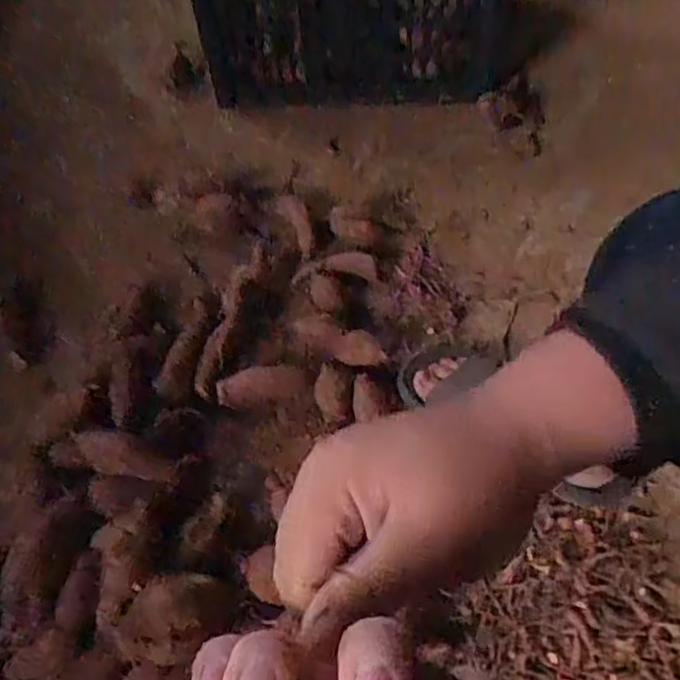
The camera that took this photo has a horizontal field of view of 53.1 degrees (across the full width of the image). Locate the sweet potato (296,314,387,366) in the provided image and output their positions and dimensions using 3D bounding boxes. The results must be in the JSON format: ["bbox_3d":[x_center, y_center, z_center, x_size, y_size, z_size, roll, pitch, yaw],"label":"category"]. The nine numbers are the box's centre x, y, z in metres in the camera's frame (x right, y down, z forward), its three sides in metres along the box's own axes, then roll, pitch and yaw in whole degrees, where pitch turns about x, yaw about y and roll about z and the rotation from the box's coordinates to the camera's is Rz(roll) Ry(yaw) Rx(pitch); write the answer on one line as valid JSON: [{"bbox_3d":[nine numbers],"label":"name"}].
[{"bbox_3d":[0.001,0.003,0.926,0.134,0.041,0.054,22,64,17],"label":"sweet potato"}]

